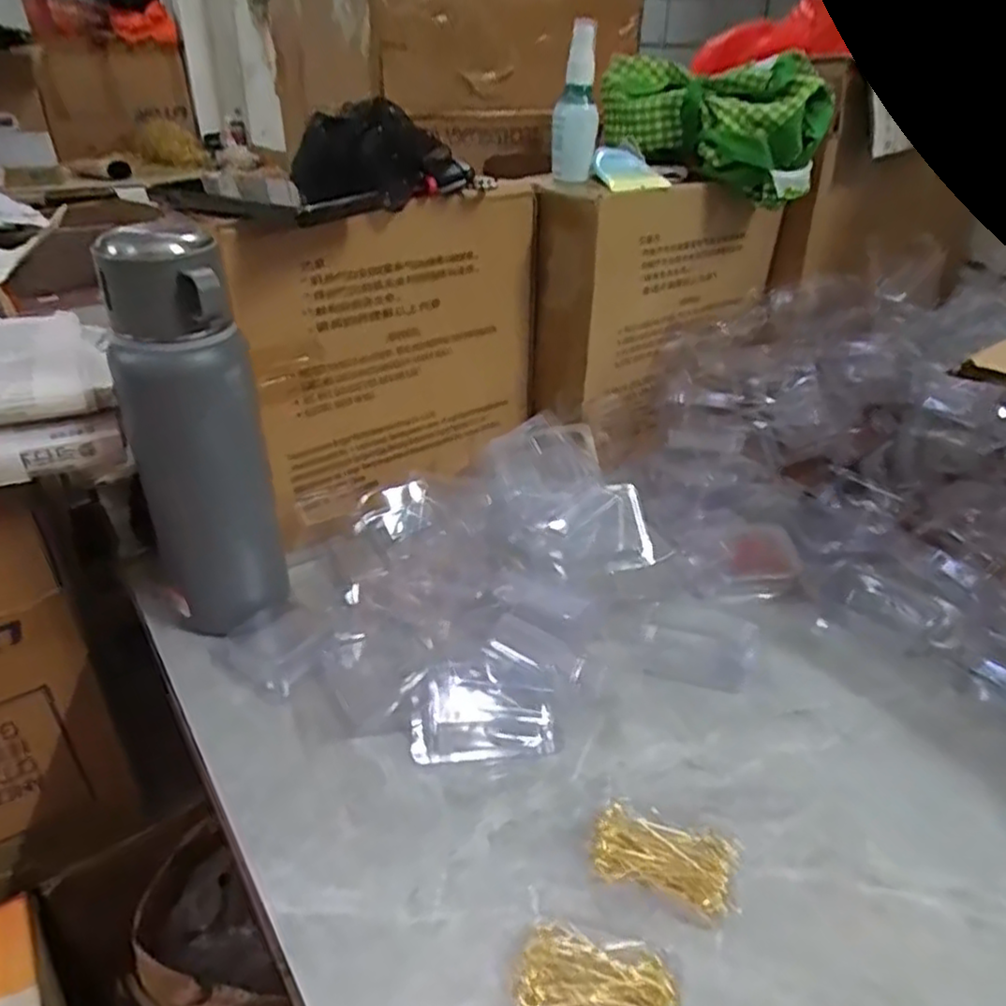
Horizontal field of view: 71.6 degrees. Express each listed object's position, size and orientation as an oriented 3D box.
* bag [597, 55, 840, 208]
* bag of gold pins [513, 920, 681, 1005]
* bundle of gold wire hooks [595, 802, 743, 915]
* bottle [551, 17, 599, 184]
[{"bbox_3d":[0.190,-0.360,0.665,0.081,0.101,0.218,-25,41,-37],"label":"bag"},{"bbox_3d":[0.043,0.220,0.316,0.071,0.015,0.043,13,33,18],"label":"bag of gold pins"},{"bbox_3d":[0.086,0.186,0.368,0.072,0.011,0.042,11,33,14],"label":"bundle of gold wire hooks"},{"bbox_3d":[0.063,-0.344,0.603,0.037,0.118,0.031,5,32,6],"label":"bottle"}]

